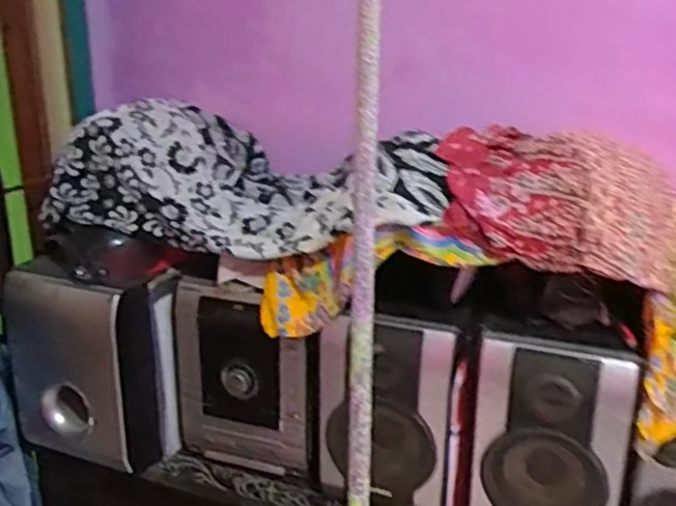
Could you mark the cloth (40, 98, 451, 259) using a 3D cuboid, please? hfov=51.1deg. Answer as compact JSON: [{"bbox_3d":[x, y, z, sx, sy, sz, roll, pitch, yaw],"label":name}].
[{"bbox_3d":[-0.135,-0.137,1.217,0.675,0.181,0.369,7,20,15],"label":"cloth"}]

